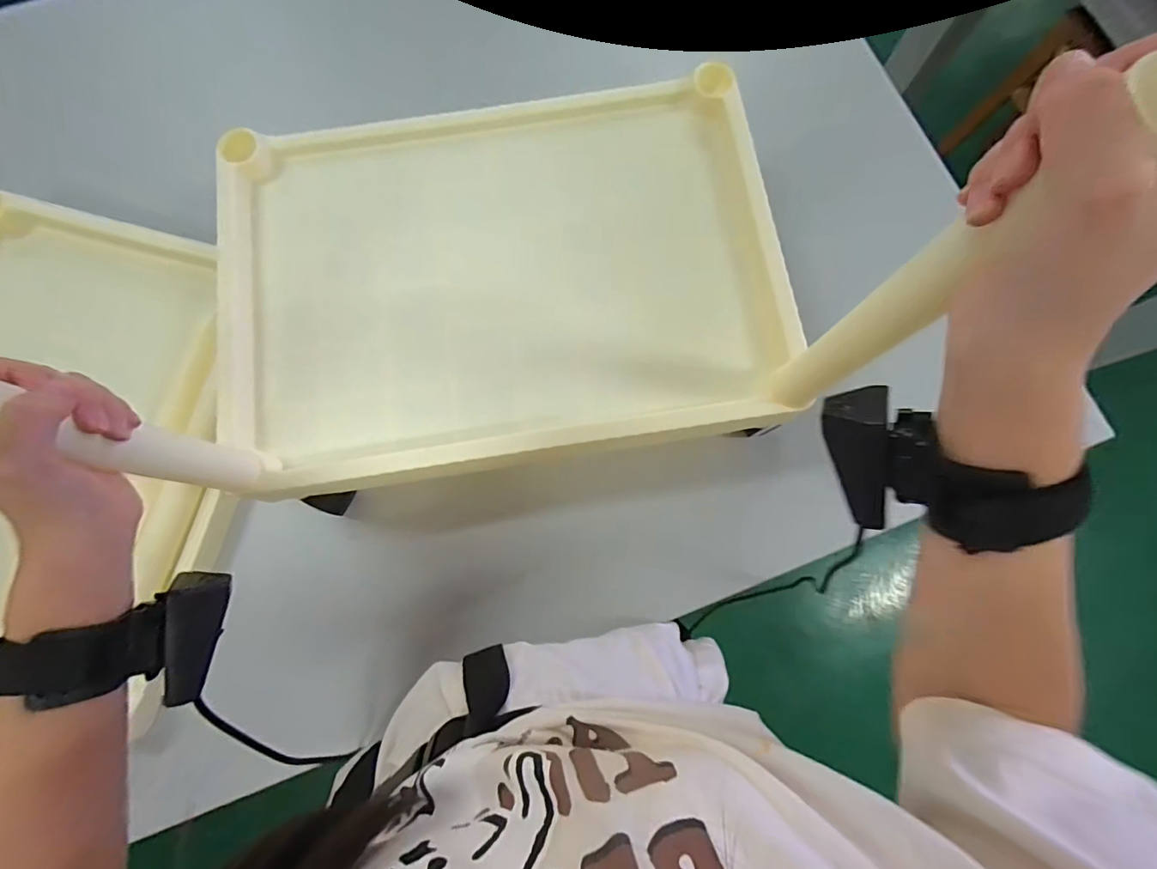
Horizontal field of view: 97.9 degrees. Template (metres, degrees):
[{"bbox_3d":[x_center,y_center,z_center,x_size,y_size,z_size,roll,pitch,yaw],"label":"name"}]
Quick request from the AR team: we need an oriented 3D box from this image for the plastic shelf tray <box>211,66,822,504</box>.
[{"bbox_3d":[-0.066,-0.135,0.453,0.459,0.070,0.326,-9,78,-1],"label":"plastic shelf tray"}]

